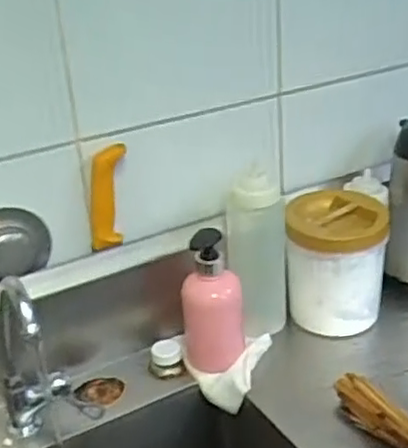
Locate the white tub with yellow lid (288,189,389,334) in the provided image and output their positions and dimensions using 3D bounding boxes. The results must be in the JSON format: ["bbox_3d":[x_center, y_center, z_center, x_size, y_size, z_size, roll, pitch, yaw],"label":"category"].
[{"bbox_3d":[0.189,0.059,0.958,0.128,0.181,0.145,1,27,13],"label":"white tub with yellow lid"}]

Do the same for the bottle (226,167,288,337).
[{"bbox_3d":[0.072,0.042,0.933,0.078,0.242,0.091,-3,26,4],"label":"bottle"}]

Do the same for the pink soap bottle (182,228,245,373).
[{"bbox_3d":[0.010,0.102,0.868,0.055,0.199,0.059,13,31,32],"label":"pink soap bottle"}]

